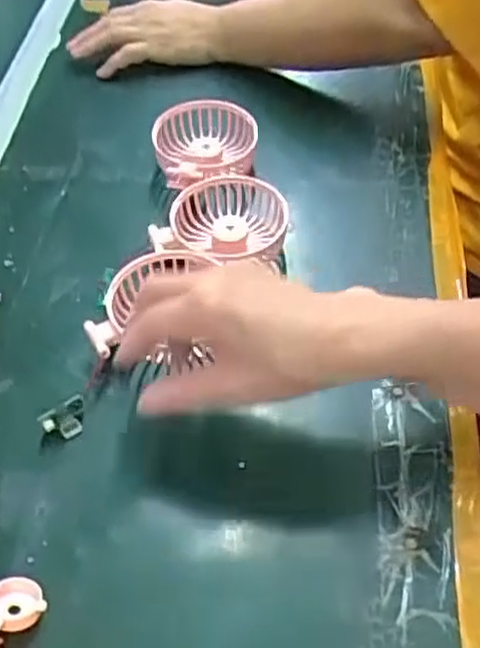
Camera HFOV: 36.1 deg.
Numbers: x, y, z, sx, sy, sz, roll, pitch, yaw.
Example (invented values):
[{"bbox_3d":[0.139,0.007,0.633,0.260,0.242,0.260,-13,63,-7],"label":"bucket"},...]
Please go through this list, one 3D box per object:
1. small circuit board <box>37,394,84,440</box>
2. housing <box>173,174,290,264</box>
[{"bbox_3d":[-0.114,0.063,0.480,0.030,0.024,0.016,-25,53,-16],"label":"small circuit board"},{"bbox_3d":[-0.005,-0.086,0.582,0.103,0.029,0.084,-36,56,-23],"label":"housing"}]

